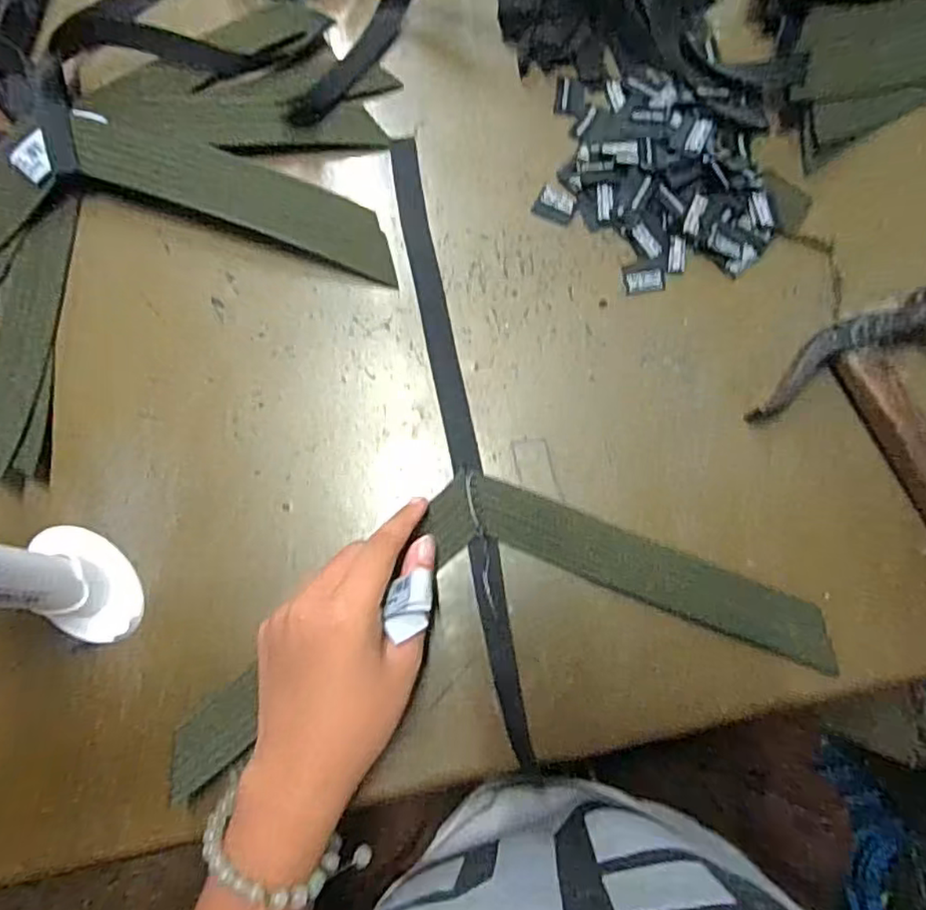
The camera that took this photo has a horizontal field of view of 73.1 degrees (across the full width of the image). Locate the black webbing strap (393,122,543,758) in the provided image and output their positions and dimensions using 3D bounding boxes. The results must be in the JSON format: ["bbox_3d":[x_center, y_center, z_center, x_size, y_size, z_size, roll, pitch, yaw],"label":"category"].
[{"bbox_3d":[-0.004,-0.016,0.354,0.018,0.010,0.363,-11,82,-2],"label":"black webbing strap"}]

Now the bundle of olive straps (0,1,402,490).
[{"bbox_3d":[-0.201,-0.127,0.364,0.358,0.025,0.192,-32,81,-6],"label":"bundle of olive straps"}]

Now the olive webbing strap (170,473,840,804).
[{"bbox_3d":[0.012,0.079,0.338,0.347,0.006,0.130,-11,82,-2],"label":"olive webbing strap"}]

